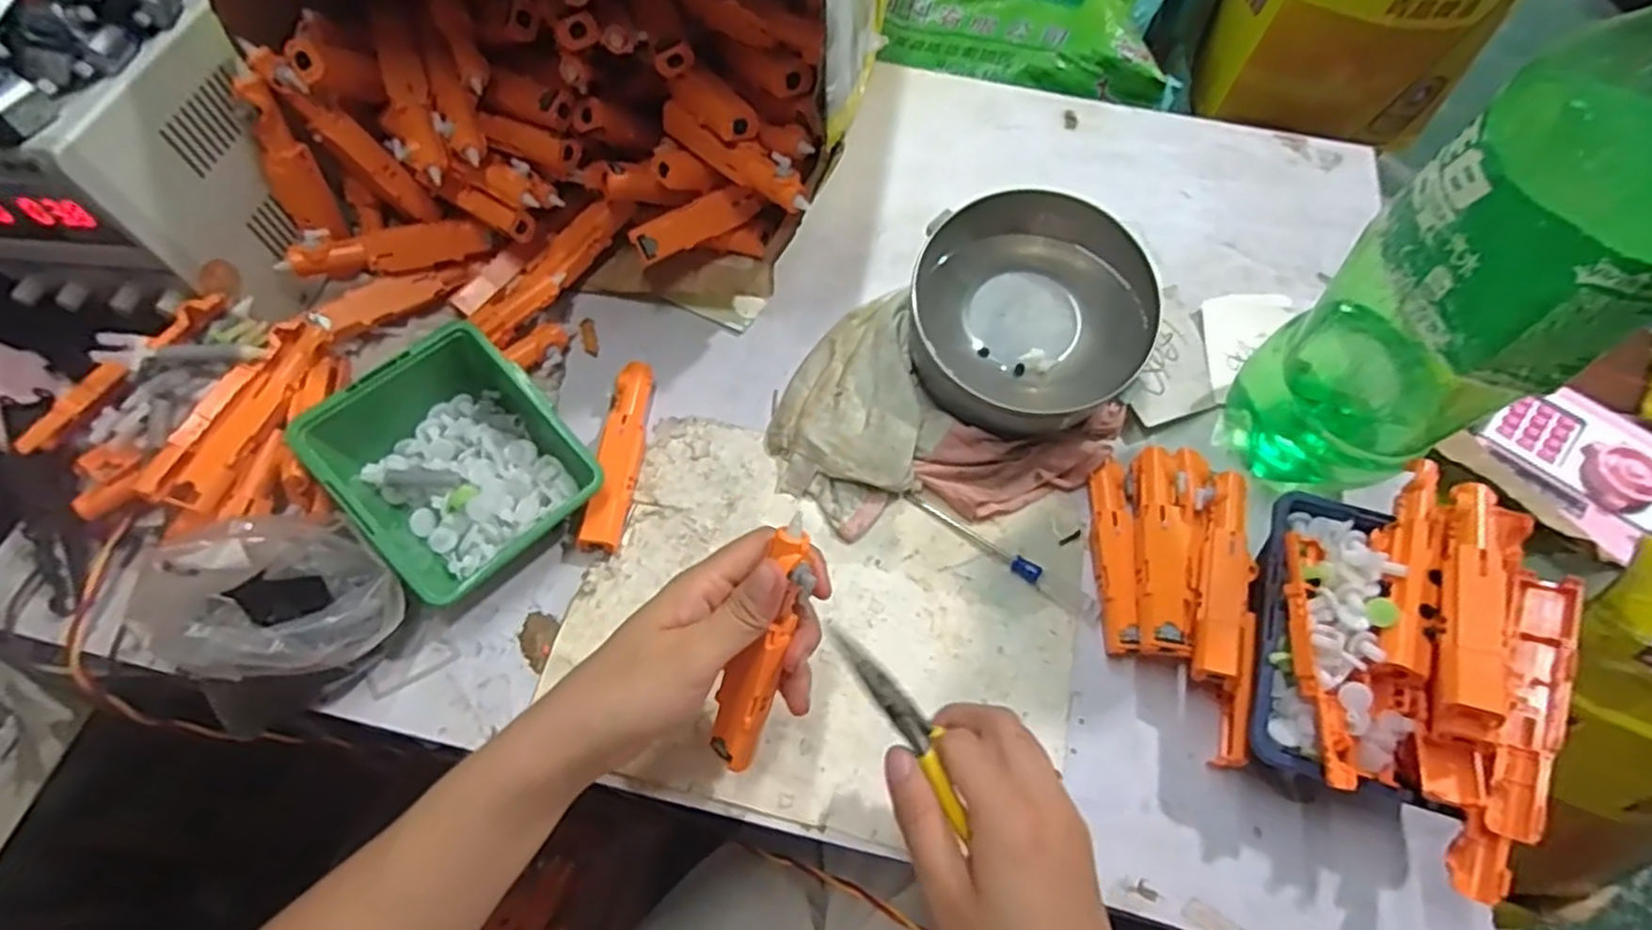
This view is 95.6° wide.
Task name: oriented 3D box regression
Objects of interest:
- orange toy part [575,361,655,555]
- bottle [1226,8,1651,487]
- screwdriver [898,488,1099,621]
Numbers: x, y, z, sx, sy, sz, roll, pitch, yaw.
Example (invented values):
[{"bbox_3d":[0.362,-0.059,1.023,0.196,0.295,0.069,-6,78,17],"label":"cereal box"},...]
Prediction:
[{"bbox_3d":[-0.123,-0.006,0.450,0.022,0.021,0.118,5,62,2],"label":"orange toy part"},{"bbox_3d":[0.306,-0.086,0.352,0.102,0.291,0.102,-36,68,-18],"label":"bottle"},{"bbox_3d":[0.103,0.051,0.441,0.128,0.010,0.013,32,66,16],"label":"screwdriver"}]

